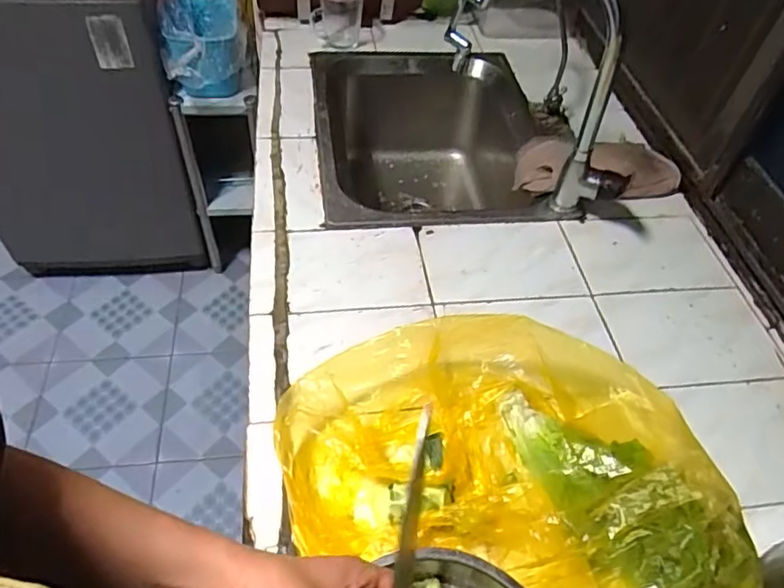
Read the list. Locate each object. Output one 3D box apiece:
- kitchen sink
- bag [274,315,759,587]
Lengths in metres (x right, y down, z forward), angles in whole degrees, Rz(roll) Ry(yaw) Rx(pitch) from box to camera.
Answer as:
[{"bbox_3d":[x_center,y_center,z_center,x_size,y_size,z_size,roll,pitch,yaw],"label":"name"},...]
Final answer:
[{"bbox_3d":[0.062,-0.227,1.076,0.394,0.233,0.483,-3,51,-8],"label":"kitchen sink"},{"bbox_3d":[0.122,0.160,0.556,0.423,0.120,0.297,28,54,18],"label":"bag"}]

